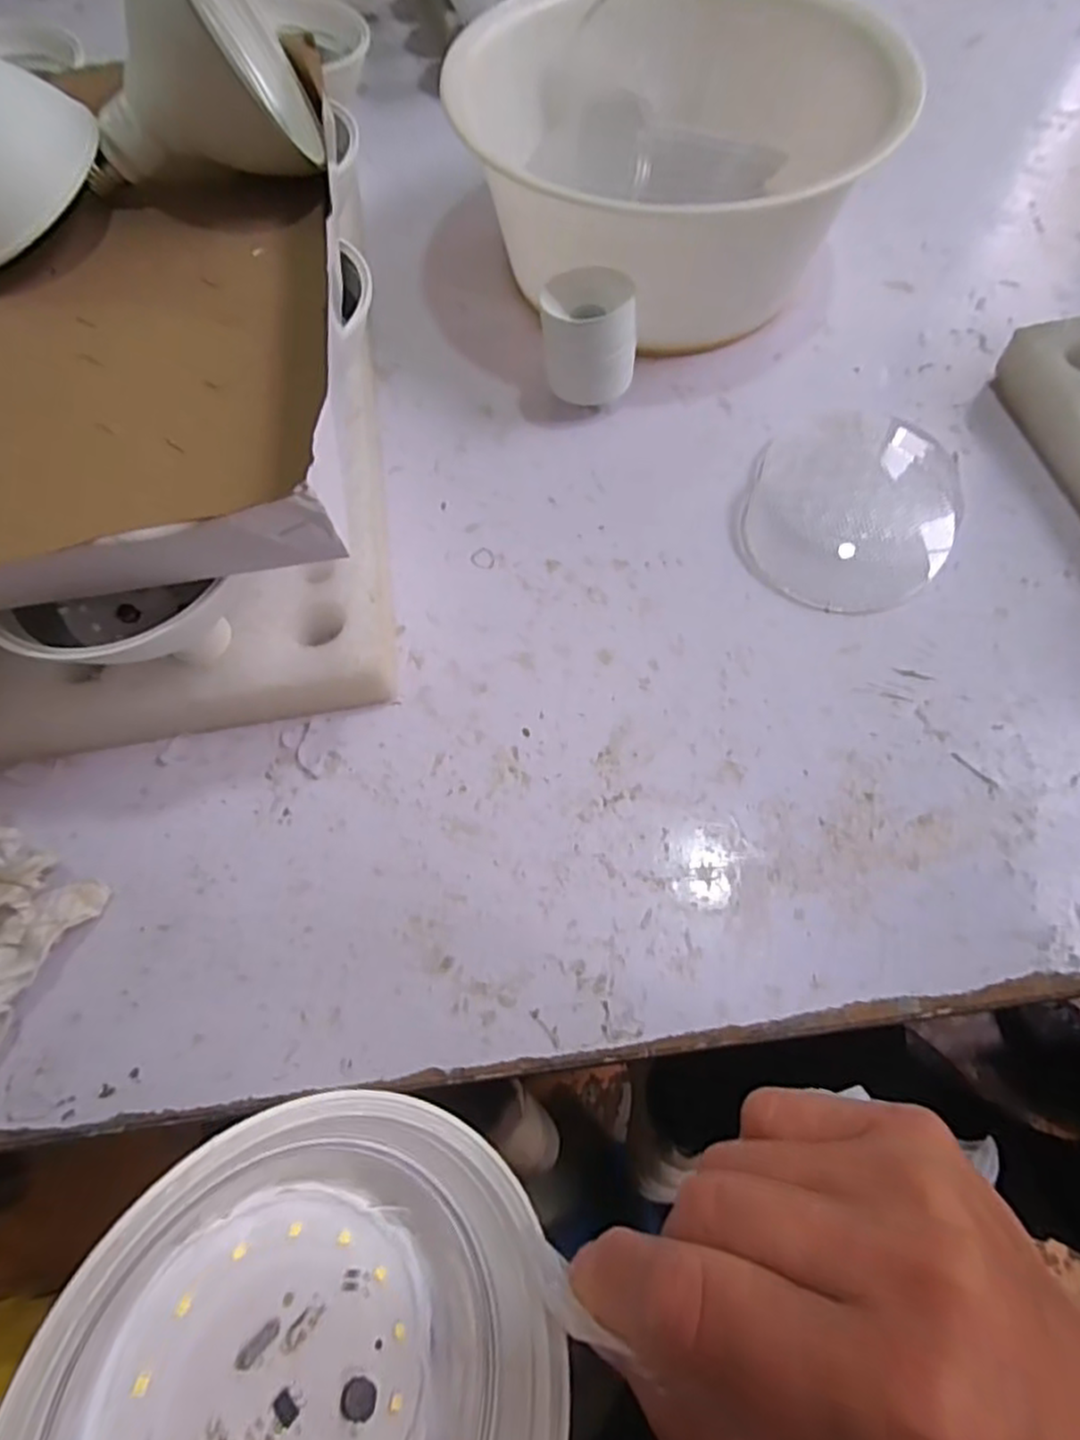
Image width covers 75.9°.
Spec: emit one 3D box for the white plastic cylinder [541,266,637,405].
[{"bbox_3d":[0.032,-0.238,0.447,0.057,0.075,0.052,1,66,2],"label":"white plastic cylinder"}]

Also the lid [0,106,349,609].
[{"bbox_3d":[-0.265,-0.174,0.314,0.348,0.050,0.319,-7,66,-1],"label":"lid"}]

